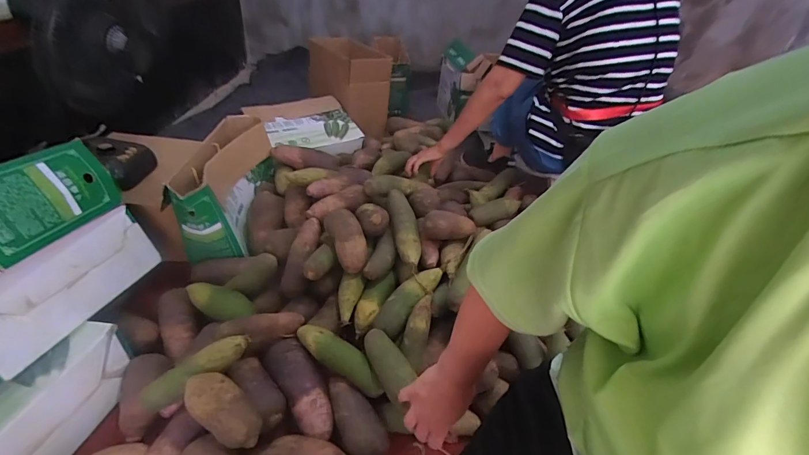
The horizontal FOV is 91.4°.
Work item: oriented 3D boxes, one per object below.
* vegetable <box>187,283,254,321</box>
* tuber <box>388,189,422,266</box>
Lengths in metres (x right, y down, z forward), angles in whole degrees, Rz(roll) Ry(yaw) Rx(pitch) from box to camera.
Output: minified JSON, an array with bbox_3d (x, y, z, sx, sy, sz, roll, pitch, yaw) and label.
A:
[{"bbox_3d":[-0.377,0.147,0.810,0.151,0.041,0.059,14,37,11],"label":"vegetable"},{"bbox_3d":[-0.004,-0.008,0.894,0.053,0.045,0.204,-6,58,-16],"label":"tuber"}]

